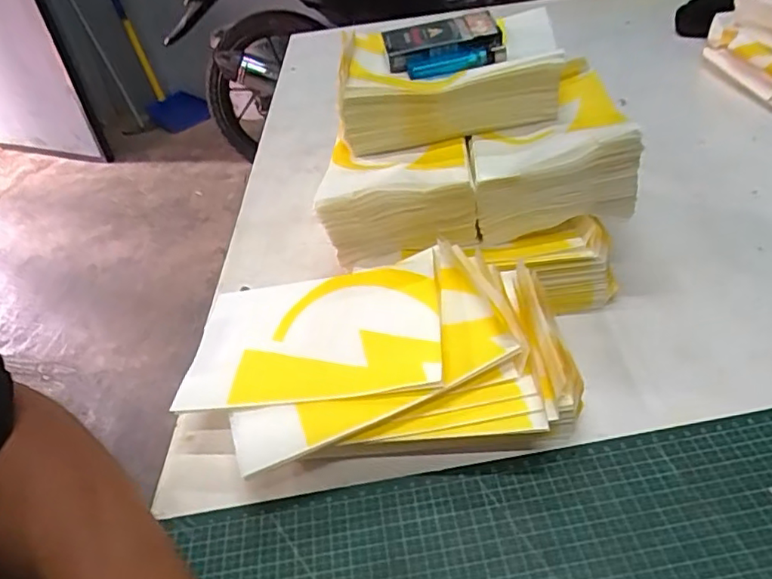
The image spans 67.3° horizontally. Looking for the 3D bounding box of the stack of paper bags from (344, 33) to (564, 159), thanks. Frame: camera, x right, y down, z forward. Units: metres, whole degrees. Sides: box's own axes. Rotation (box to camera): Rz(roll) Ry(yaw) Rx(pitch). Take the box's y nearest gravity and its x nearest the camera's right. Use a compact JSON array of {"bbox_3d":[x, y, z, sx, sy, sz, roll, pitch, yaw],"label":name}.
[{"bbox_3d":[0.053,-0.180,0.511,0.182,0.066,0.121,-2,38,8],"label":"stack of paper bags"}]

